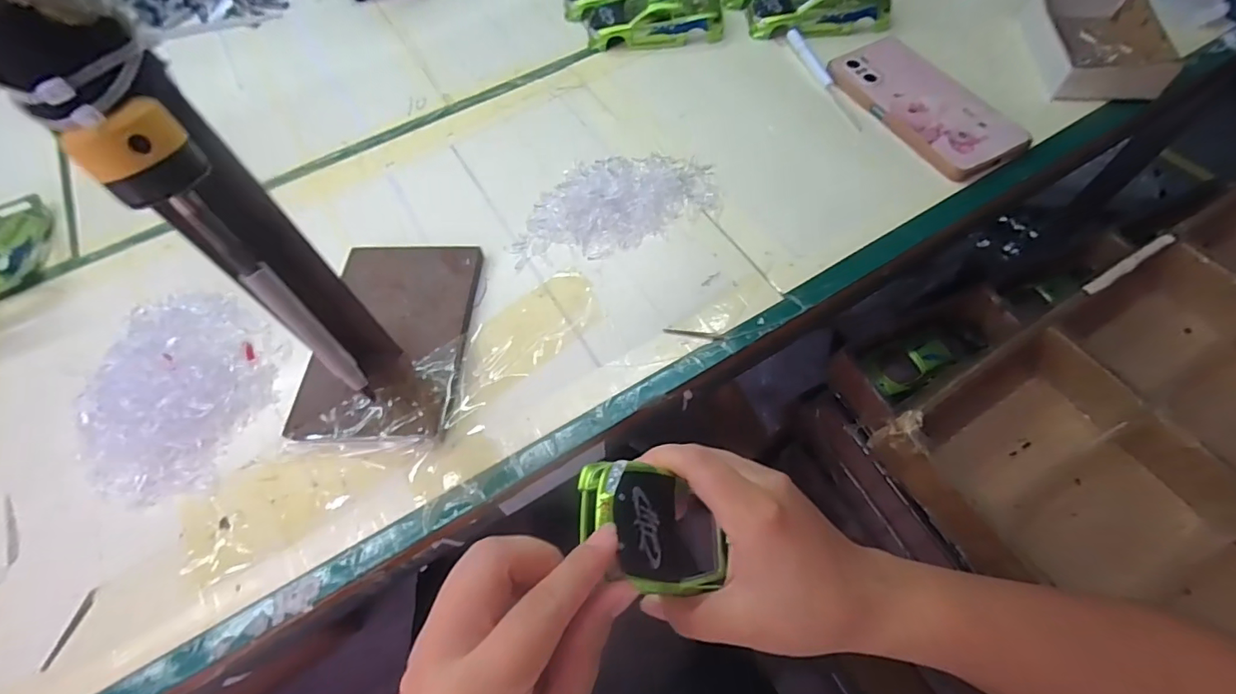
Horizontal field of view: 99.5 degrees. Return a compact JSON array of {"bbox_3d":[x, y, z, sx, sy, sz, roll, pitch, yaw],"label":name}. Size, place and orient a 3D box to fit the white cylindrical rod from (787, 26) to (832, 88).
[{"bbox_3d":[0.175,-0.264,0.477,0.012,0.006,0.081,-13,62,-5],"label":"white cylindrical rod"}]

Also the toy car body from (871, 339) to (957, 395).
[{"bbox_3d":[0.253,0.014,0.453,0.073,0.014,0.034,-27,63,-11],"label":"toy car body"}]

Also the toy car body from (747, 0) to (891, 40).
[{"bbox_3d":[0.190,-0.329,0.499,0.125,0.030,0.062,-1,62,2],"label":"toy car body"}]

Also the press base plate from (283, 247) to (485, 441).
[{"bbox_3d":[-0.153,-0.007,0.357,0.099,0.013,0.145,2,62,3],"label":"press base plate"}]

